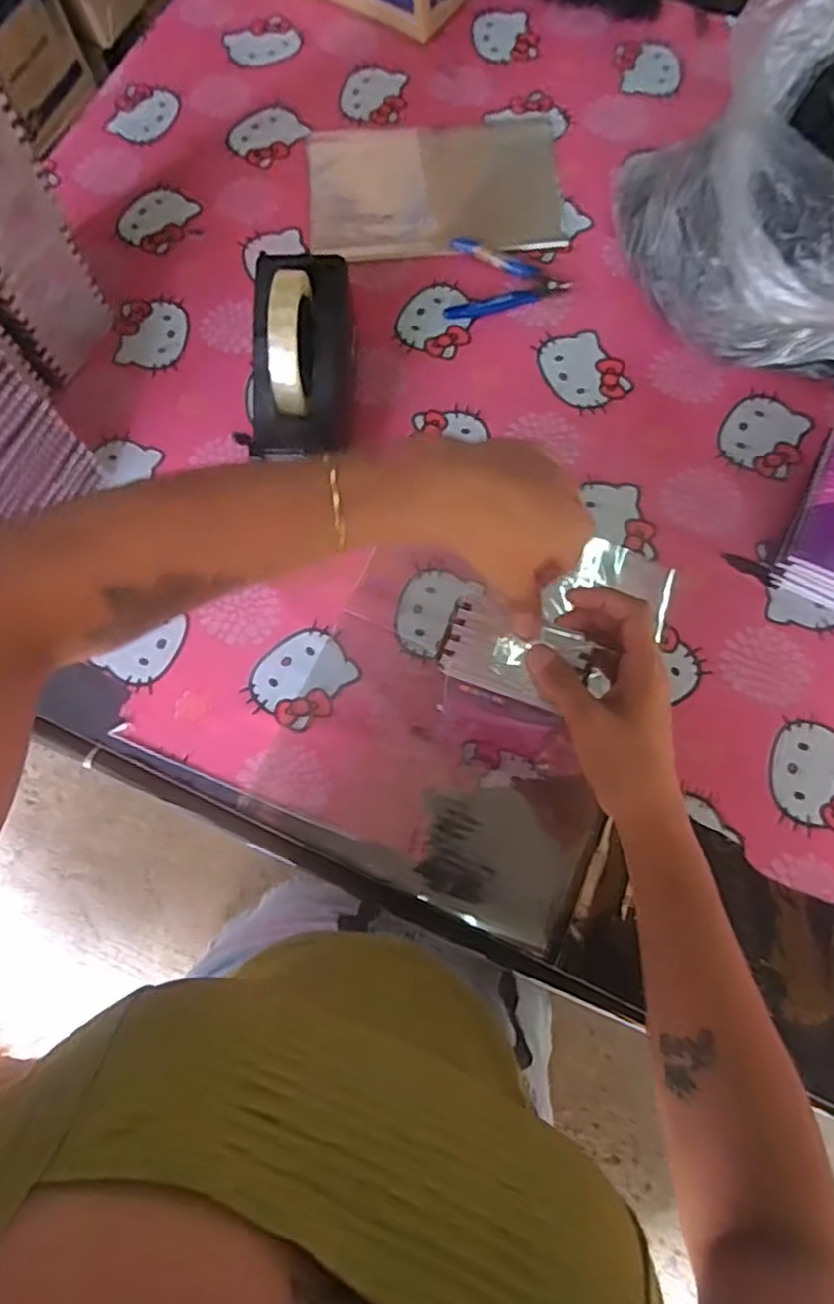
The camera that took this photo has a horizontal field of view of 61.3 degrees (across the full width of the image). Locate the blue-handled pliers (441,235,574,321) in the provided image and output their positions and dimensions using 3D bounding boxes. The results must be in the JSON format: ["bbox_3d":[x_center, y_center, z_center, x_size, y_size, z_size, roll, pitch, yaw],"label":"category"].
[{"bbox_3d":[0.087,-0.352,0.665,0.112,0.017,0.073,5,73,3],"label":"blue-handled pliers"}]

